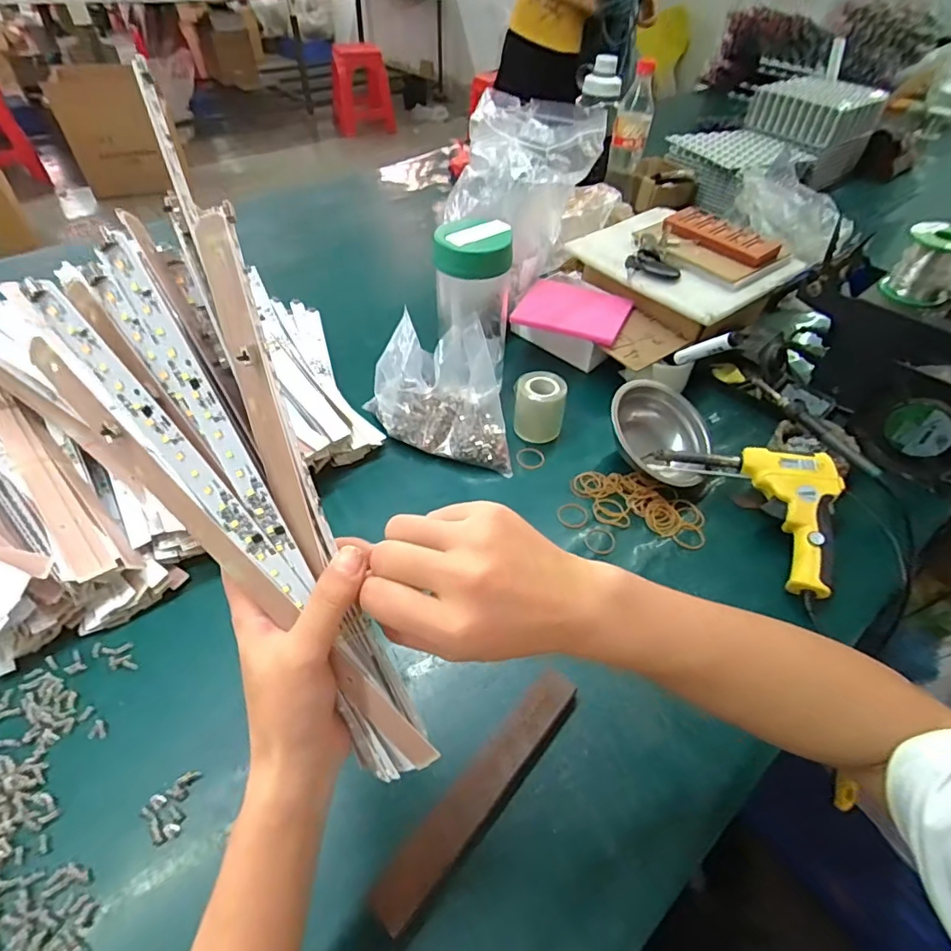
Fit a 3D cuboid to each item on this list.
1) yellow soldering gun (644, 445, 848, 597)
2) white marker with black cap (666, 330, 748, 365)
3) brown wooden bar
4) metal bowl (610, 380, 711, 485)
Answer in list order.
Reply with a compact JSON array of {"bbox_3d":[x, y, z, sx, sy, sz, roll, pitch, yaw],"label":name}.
[{"bbox_3d":[0.300,0.017,0.536,0.125,0.053,0.201,-21,52,-20],"label":"yellow soldering gun"},{"bbox_3d":[0.279,-0.154,0.644,0.015,0.113,0.018,-22,96,-21],"label":"white marker with black cap"},{"bbox_3d":[0.009,0.215,0.366,0.031,0.015,0.193,34,55,25],"label":"brown wooden bar"},{"bbox_3d":[0.197,-0.043,0.589,0.126,0.048,0.130,42,57,-4],"label":"metal bowl"}]

